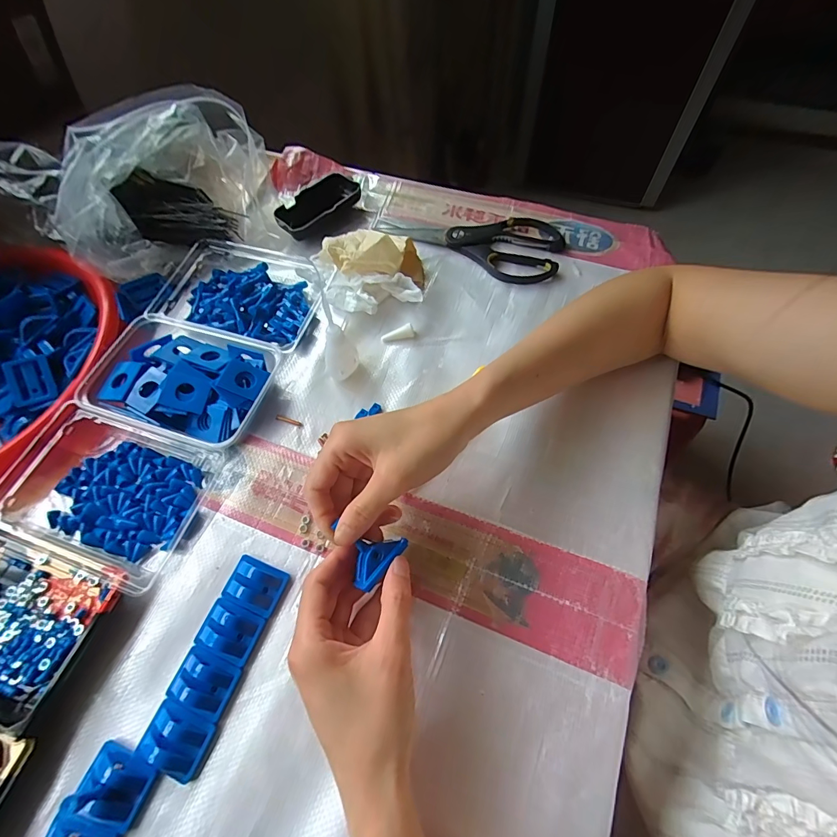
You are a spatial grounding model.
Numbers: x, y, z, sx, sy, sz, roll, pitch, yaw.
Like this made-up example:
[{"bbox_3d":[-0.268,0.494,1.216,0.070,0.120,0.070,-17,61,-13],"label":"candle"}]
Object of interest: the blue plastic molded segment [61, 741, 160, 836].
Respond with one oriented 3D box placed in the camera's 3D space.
[{"bbox_3d":[-0.199,0.233,0.255,0.043,0.034,0.032,21,66,14],"label":"blue plastic molded segment"}]

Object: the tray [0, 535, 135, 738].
[{"bbox_3d":[-0.316,0.148,0.304,0.163,0.030,0.102,13,64,10],"label":"tray"}]

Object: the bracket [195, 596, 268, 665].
[{"bbox_3d":[-0.141,0.156,0.302,0.043,0.016,0.033,19,66,13],"label":"bracket"}]

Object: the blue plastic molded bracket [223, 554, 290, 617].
[{"bbox_3d":[-0.128,0.128,0.316,0.045,0.017,0.033,19,65,13],"label":"blue plastic molded bracket"}]

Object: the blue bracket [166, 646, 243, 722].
[{"bbox_3d":[-0.153,0.186,0.289,0.043,0.015,0.035,20,66,13],"label":"blue bracket"}]

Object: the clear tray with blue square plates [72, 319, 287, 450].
[{"bbox_3d":[-0.220,-0.033,0.388,0.161,0.036,0.108,15,65,11],"label":"clear tray with blue square plates"}]

